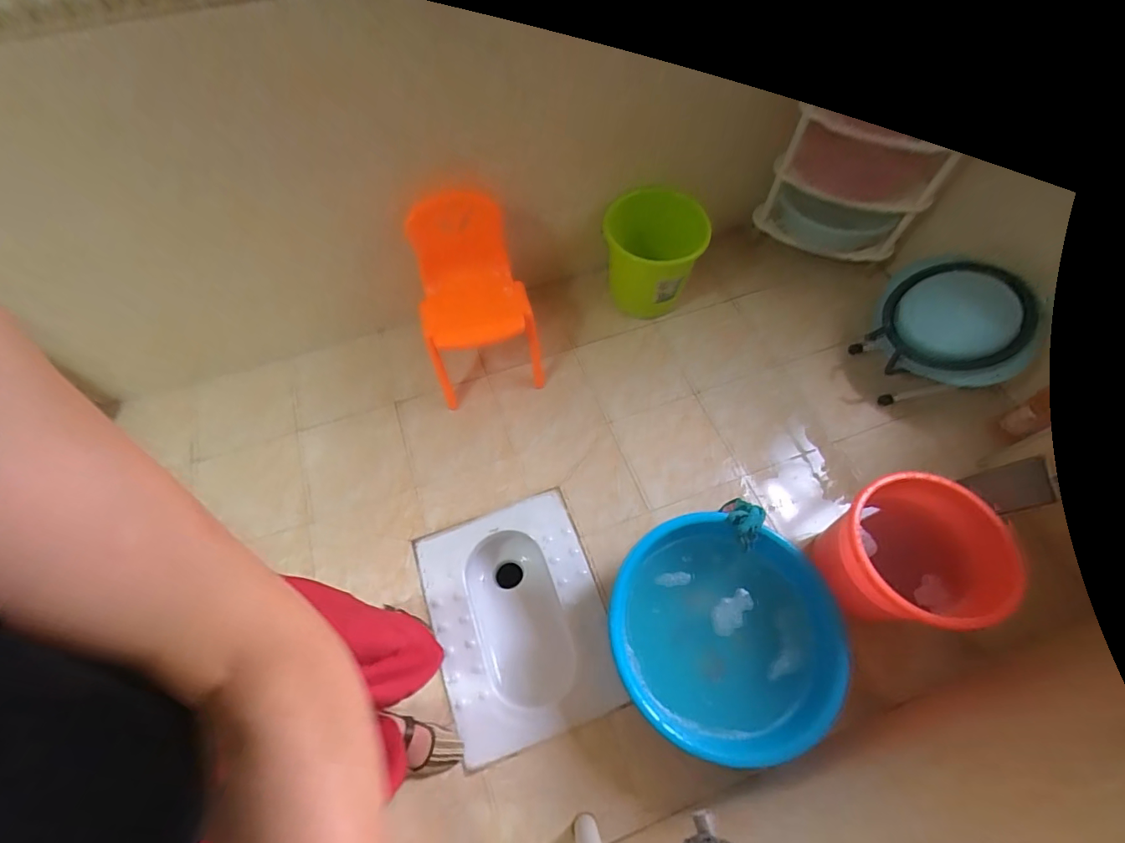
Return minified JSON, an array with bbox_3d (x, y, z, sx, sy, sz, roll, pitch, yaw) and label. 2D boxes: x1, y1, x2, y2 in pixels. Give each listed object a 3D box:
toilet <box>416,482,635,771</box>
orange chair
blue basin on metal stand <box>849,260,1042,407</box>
[{"bbox_3d":[-0.110,0.521,1.264,0.424,0.165,0.555,-19,64,-9],"label":"toilet"},{"bbox_3d":[-0.265,-0.339,1.404,0.326,0.441,0.358,-15,64,-7],"label":"orange chair"},{"bbox_3d":[1.109,-0.269,1.418,0.300,0.313,0.427,-16,64,-7],"label":"blue basin on metal stand"}]

